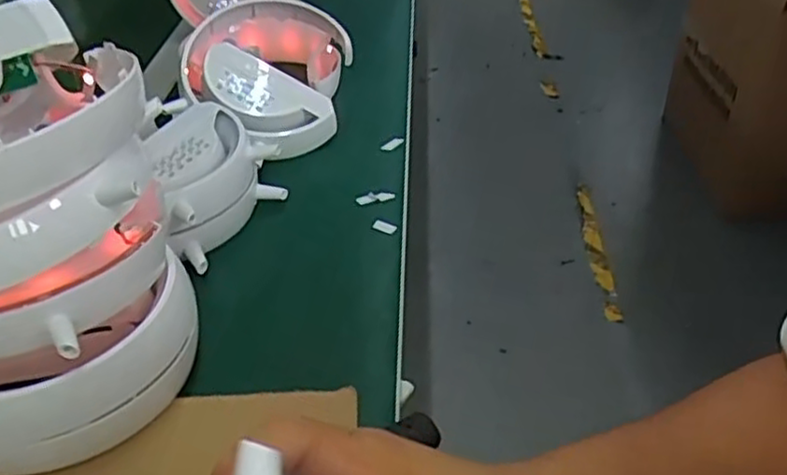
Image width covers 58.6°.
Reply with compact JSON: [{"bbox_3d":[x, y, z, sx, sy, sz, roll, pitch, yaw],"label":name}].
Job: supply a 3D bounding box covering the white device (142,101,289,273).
[{"bbox_3d":[-0.153,-0.045,0.540,0.104,0.064,0.126,17,42,22],"label":"white device"}]

